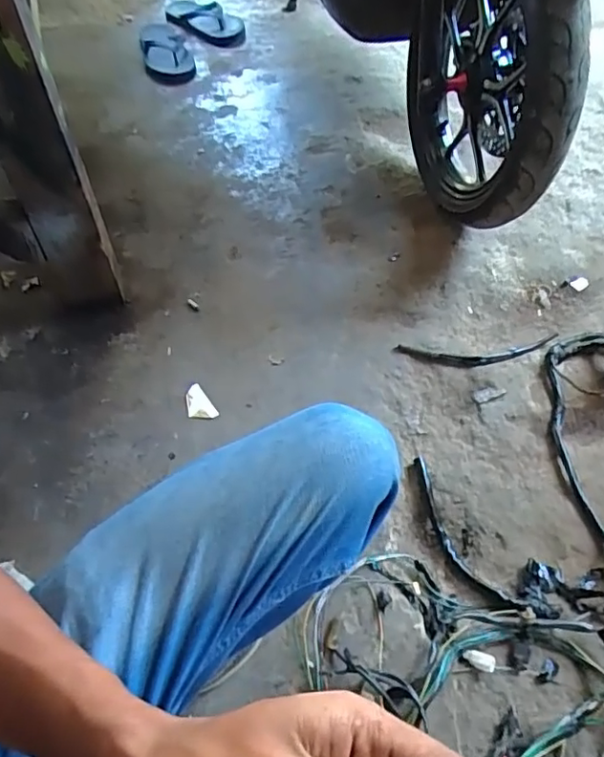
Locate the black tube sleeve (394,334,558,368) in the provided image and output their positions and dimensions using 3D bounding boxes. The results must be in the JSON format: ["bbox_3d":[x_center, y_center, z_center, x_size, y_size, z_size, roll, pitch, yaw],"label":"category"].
[{"bbox_3d":[0.300,-0.045,0.970,0.280,0.014,0.051,-6,55,-2],"label":"black tube sleeve"}]

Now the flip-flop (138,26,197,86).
[{"bbox_3d":[-0.366,-0.877,1.555,0.124,0.052,0.267,-16,56,-9],"label":"flip-flop"}]

